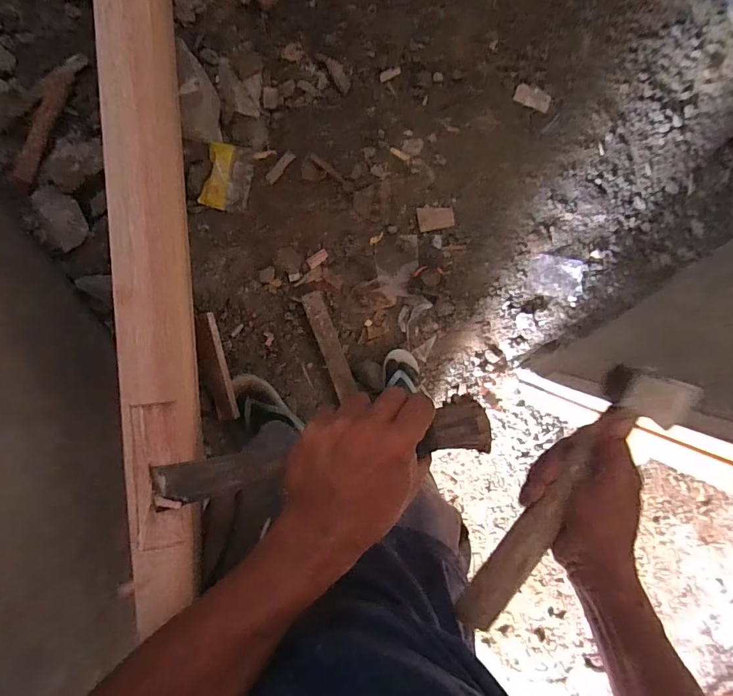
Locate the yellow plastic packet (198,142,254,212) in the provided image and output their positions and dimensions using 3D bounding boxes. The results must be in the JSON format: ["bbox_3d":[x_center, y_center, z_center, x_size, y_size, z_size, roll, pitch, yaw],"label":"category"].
[{"bbox_3d":[-0.342,-0.420,1.107,0.105,0.029,0.155,13,96,-6],"label":"yellow plastic packet"}]

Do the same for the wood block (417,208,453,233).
[{"bbox_3d":[0.187,-0.349,1.197,0.095,0.011,0.061,-12,98,-3],"label":"wood block"}]

